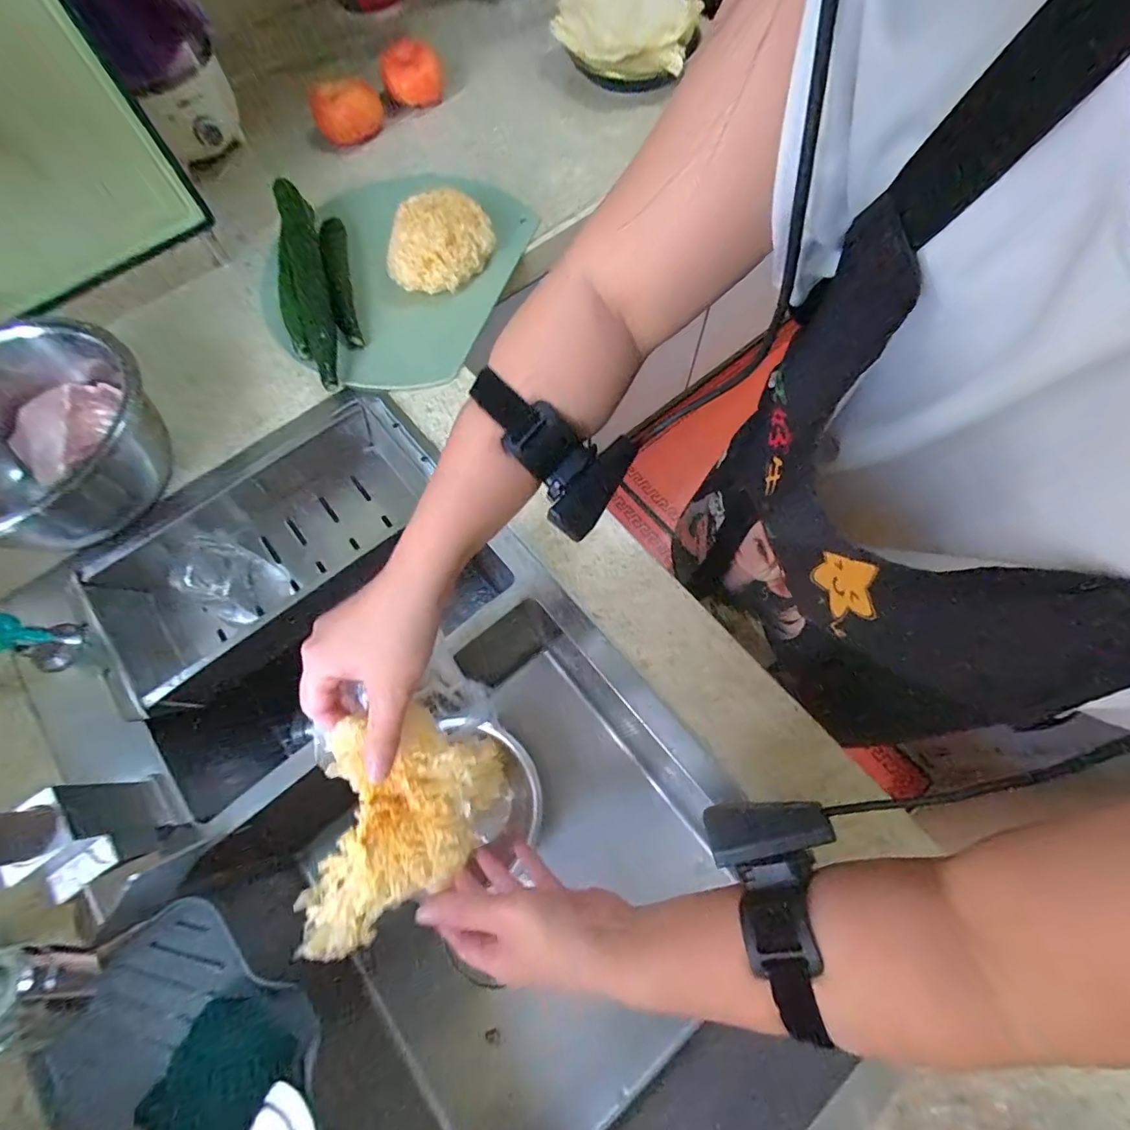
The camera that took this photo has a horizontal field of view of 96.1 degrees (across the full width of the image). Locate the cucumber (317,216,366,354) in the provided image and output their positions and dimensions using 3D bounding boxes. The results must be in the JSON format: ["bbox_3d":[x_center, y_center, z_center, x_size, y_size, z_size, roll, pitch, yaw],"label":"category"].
[{"bbox_3d":[-0.263,-0.330,0.595,0.026,0.040,0.170,-13,67,-3],"label":"cucumber"}]

